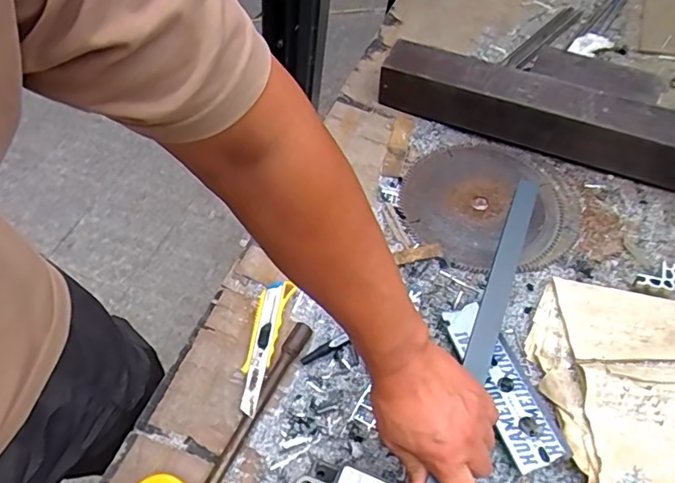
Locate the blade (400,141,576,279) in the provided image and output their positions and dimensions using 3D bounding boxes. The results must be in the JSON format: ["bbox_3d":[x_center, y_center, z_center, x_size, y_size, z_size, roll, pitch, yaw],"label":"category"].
[{"bbox_3d":[0.232,-0.057,0.821,0.253,0.009,0.242,1,58,-2],"label":"blade"}]

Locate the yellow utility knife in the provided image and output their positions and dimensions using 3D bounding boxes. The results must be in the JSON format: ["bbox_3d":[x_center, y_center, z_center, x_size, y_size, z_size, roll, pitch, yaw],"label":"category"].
[{"bbox_3d":[-0.096,0.129,0.667,0.039,0.017,0.178,9,55,7],"label":"yellow utility knife"}]

